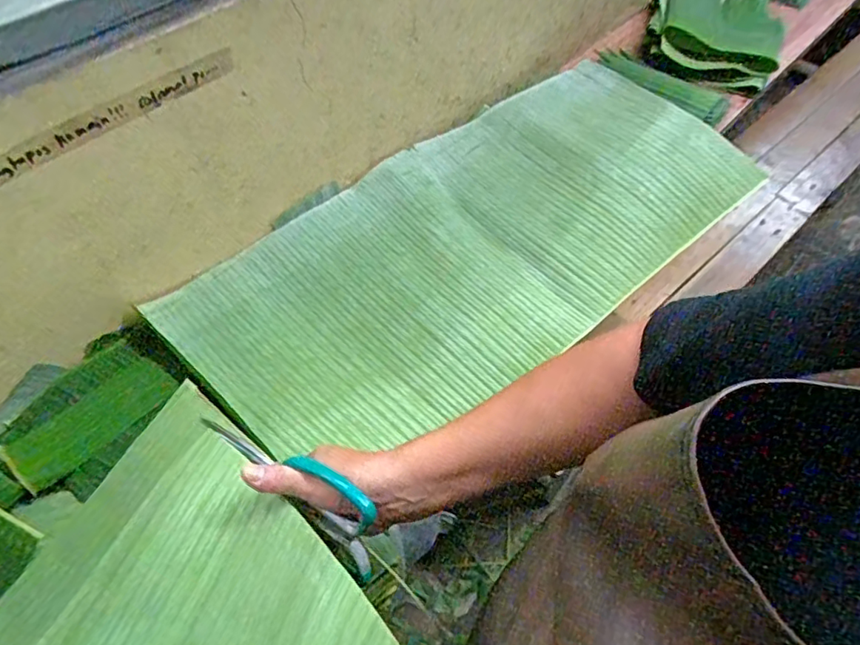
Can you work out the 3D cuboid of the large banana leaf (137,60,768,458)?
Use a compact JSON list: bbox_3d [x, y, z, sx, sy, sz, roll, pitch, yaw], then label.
[{"bbox_3d":[0.084,-0.123,0.757,0.832,0.070,0.371,-35,64,-22],"label":"large banana leaf"}]

